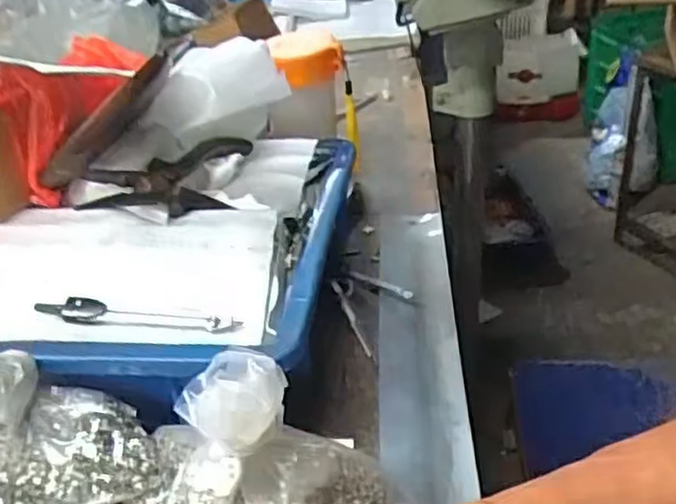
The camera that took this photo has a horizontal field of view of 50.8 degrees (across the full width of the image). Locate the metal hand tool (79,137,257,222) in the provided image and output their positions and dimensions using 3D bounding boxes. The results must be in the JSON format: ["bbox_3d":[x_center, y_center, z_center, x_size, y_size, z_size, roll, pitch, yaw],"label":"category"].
[{"bbox_3d":[-0.098,-0.045,0.463,0.061,0.015,0.147,41,36,14],"label":"metal hand tool"}]

